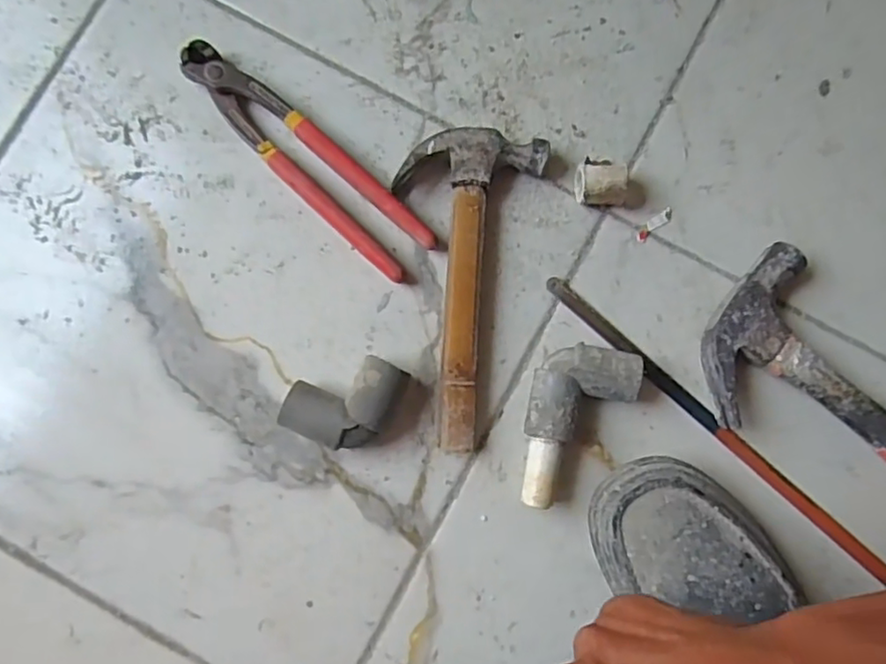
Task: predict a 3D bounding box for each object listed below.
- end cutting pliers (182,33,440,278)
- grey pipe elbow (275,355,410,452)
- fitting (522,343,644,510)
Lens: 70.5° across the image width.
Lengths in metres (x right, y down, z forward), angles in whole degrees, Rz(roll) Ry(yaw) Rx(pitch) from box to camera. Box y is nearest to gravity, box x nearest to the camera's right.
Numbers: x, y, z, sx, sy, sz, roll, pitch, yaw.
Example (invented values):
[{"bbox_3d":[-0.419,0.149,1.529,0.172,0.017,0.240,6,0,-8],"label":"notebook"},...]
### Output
[{"bbox_3d":[-0.098,-0.126,0.447,0.219,0.019,0.046,44,85,4],"label":"end cutting pliers"},{"bbox_3d":[-0.066,0.044,0.420,0.062,0.034,0.066,27,84,2],"label":"grey pipe elbow"},{"bbox_3d":[0.088,0.063,0.422,0.066,0.033,0.109,12,84,1],"label":"fitting"}]

